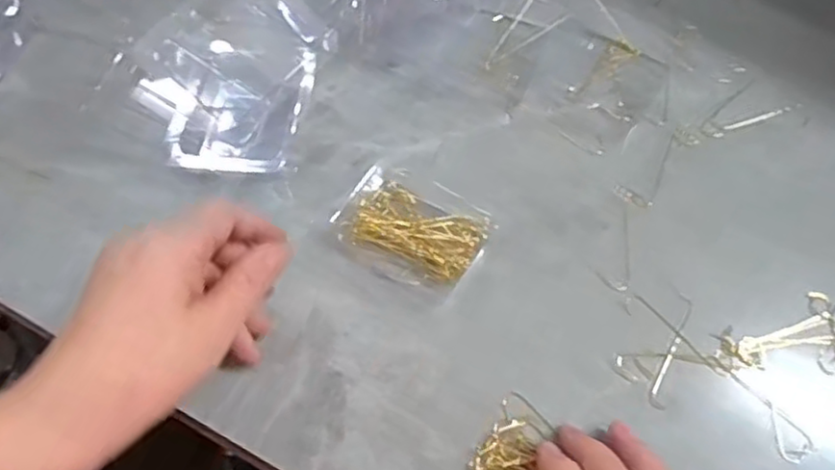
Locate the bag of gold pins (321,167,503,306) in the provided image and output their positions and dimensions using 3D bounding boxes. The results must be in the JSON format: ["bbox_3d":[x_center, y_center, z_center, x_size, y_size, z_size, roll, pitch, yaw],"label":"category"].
[{"bbox_3d":[-0.002,-0.004,0.384,0.076,0.019,0.059,32,67,13],"label":"bag of gold pins"}]

